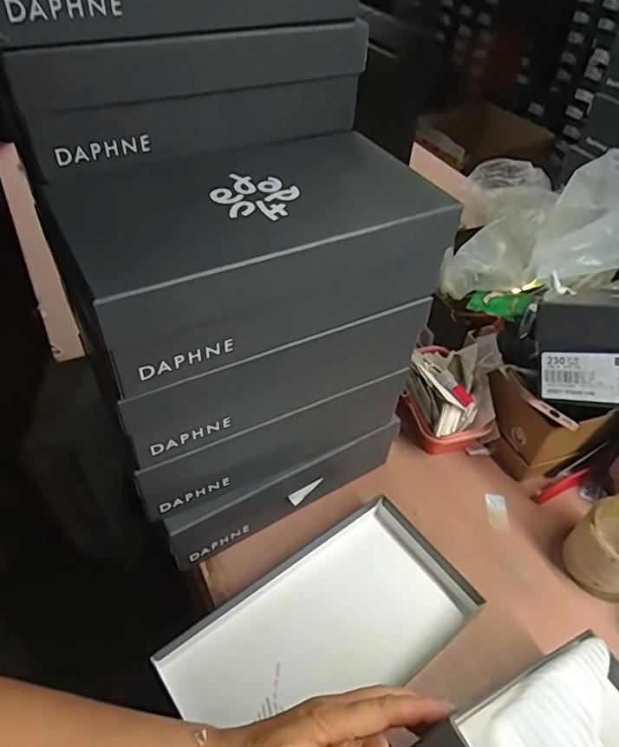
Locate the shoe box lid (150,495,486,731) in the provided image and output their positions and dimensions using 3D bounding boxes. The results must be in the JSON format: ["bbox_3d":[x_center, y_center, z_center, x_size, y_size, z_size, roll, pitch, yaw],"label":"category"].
[{"bbox_3d":[0.017,0.268,0.547,0.299,0.044,0.159,-27,53,-26],"label":"shoe box lid"}]

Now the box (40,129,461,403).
[{"bbox_3d":[-0.046,-0.117,0.466,0.307,0.097,0.180,-22,51,-22],"label":"box"}]

